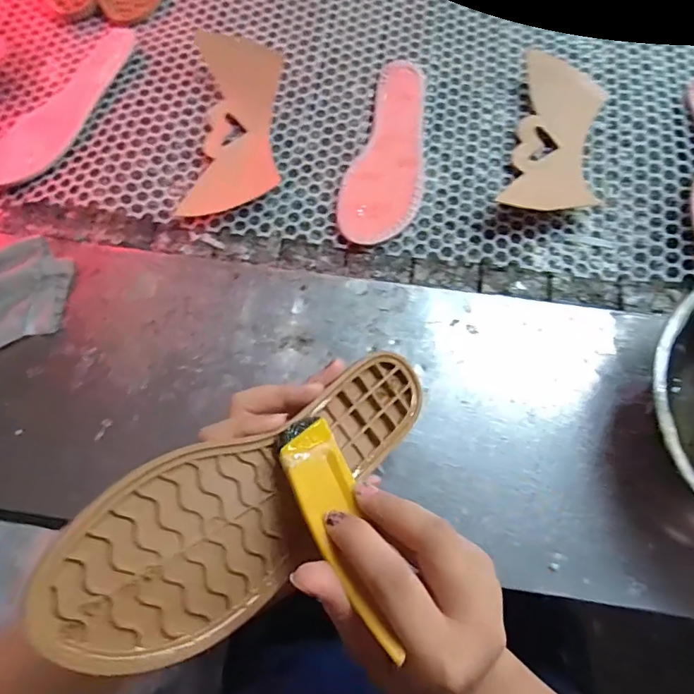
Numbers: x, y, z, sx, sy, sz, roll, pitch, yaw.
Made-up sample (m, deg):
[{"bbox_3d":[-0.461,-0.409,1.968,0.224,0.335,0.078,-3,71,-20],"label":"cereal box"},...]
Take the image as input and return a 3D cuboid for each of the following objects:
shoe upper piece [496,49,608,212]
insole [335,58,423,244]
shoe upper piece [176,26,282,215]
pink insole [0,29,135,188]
[{"bbox_3d":[0.223,-0.226,0.509,0.088,0.006,0.195,14,74,4],"label":"shoe upper piece"},{"bbox_3d":[0.050,-0.210,0.509,0.077,0.010,0.233,15,72,8],"label":"insole"},{"bbox_3d":[-0.122,-0.254,0.517,0.094,0.028,0.242,0,70,0],"label":"shoe upper piece"},{"bbox_3d":[-0.309,-0.266,0.535,0.091,0.004,0.233,30,76,21],"label":"pink insole"}]

